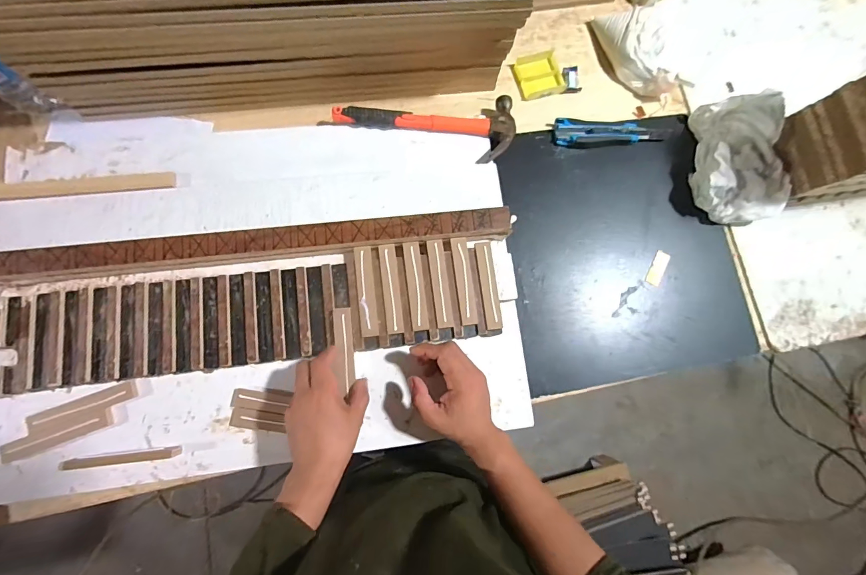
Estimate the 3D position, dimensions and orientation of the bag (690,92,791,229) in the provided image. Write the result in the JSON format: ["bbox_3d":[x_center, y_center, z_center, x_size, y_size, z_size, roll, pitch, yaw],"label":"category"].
[{"bbox_3d":[0.448,-0.181,0.533,0.120,0.076,0.169,8,81,-3],"label":"bag"}]

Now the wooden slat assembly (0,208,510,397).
[{"bbox_3d":[-0.211,0.010,0.455,0.597,0.029,0.162,-6,82,-5],"label":"wooden slat assembly"}]

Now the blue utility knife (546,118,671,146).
[{"bbox_3d":[0.268,-0.233,0.562,0.175,0.012,0.037,-2,82,-4],"label":"blue utility knife"}]

